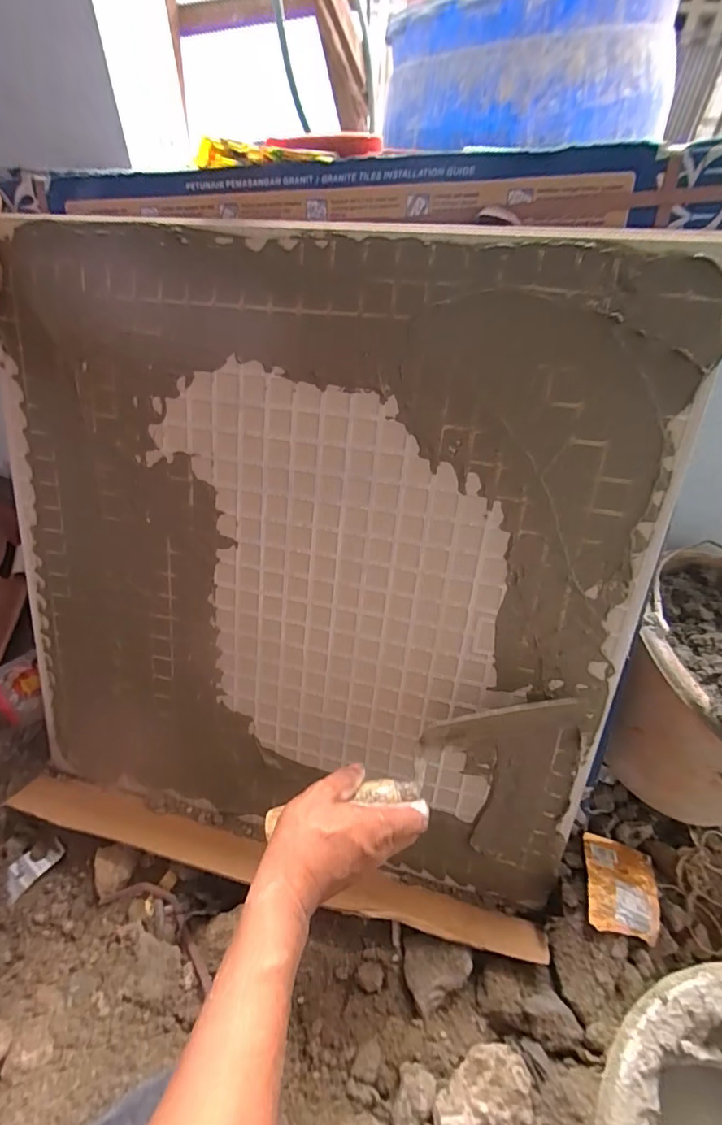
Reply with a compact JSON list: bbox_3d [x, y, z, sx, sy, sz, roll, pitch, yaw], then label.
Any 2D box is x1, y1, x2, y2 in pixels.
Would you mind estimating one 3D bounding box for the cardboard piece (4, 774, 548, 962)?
[{"bbox_3d":[-0.113,0.318,0.507,0.595,0.037,0.057,12,45,9],"label":"cardboard piece"}]

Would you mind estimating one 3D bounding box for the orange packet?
[{"bbox_3d":[0.263,0.326,0.473,0.070,0.015,0.084,13,46,11],"label":"orange packet"}]

